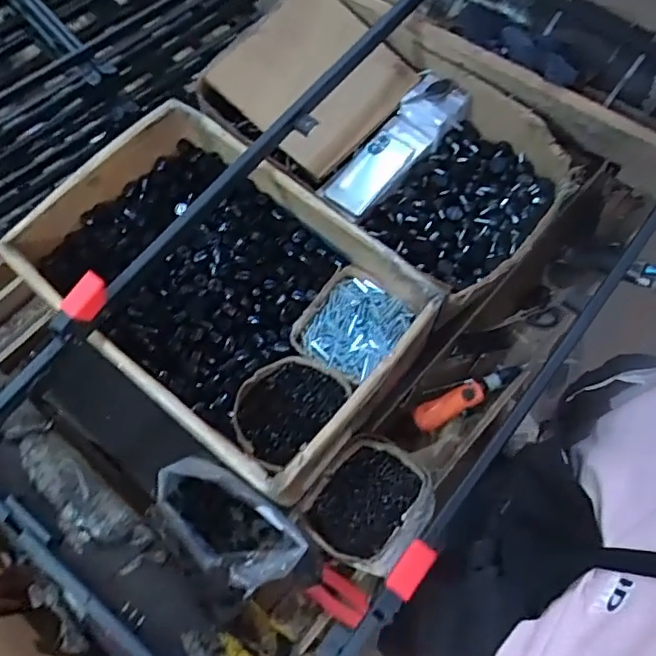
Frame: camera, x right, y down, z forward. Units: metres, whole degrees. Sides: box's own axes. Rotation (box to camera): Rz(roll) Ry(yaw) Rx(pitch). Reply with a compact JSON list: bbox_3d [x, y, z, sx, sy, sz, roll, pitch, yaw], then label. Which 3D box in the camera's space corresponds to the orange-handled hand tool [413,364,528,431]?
[{"bbox_3d":[0.222,0.101,0.942,0.191,0.028,0.037,-26,71,-8],"label":"orange-handled hand tool"}]

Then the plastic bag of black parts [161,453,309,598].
[{"bbox_3d":[-0.136,0.262,0.816,0.208,0.115,0.108,34,74,13],"label":"plastic bag of black parts"}]

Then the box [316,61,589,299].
[{"bbox_3d":[0.187,-0.220,0.952,0.321,0.127,0.315,38,75,14],"label":"box"}]

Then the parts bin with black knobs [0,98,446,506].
[{"bbox_3d":[-0.151,-0.057,0.872,0.541,0.132,0.351,36,74,13],"label":"parts bin with black knobs"}]

